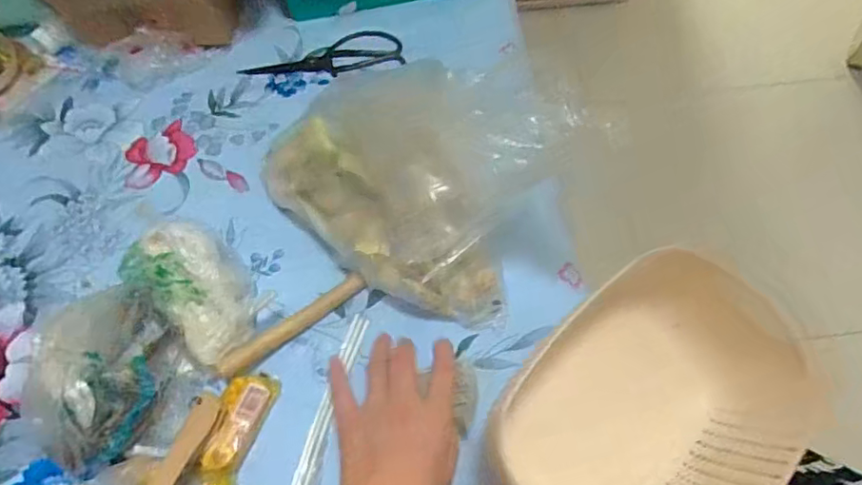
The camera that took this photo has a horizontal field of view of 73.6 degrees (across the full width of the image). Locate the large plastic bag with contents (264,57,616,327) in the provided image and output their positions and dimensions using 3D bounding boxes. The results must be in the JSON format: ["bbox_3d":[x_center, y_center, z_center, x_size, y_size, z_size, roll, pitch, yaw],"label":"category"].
[{"bbox_3d":[0.019,-0.089,0.585,0.244,0.104,0.284,34,66,19],"label":"large plastic bag with contents"}]

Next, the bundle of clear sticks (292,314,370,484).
[{"bbox_3d":[-0.089,0.143,0.508,0.019,0.006,0.175,12,60,7],"label":"bundle of clear sticks"}]

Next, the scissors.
[{"bbox_3d":[-0.134,-0.233,0.721,0.193,0.011,0.067,-10,60,-6],"label":"scissors"}]

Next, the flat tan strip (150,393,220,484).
[{"bbox_3d":[-0.211,0.181,0.473,0.022,0.014,0.119,16,61,9],"label":"flat tan strip"}]

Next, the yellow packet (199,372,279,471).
[{"bbox_3d":[-0.164,0.151,0.492,0.040,0.026,0.084,14,60,8],"label":"yellow packet"}]

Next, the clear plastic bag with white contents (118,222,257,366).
[{"bbox_3d":[-0.214,0.039,0.538,0.135,0.055,0.087,38,67,21],"label":"clear plastic bag with white contents"}]

